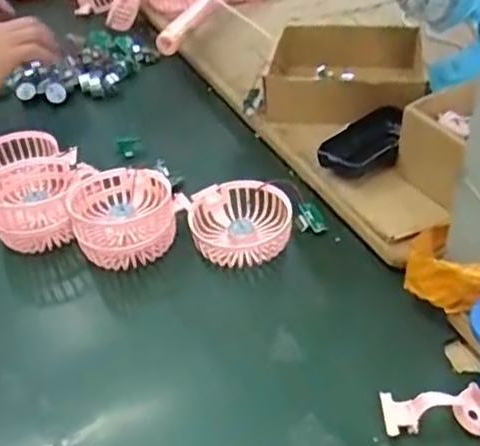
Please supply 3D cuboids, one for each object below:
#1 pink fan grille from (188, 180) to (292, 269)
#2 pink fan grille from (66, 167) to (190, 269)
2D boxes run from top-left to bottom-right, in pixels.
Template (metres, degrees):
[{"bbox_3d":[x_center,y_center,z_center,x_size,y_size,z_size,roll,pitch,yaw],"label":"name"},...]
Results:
[{"bbox_3d":[0.001,0.000,0.569,0.087,0.036,0.087,-2,40,2],"label":"pink fan grille"},{"bbox_3d":[-0.100,-0.004,0.578,0.099,0.057,0.099,-13,41,-11],"label":"pink fan grille"}]

